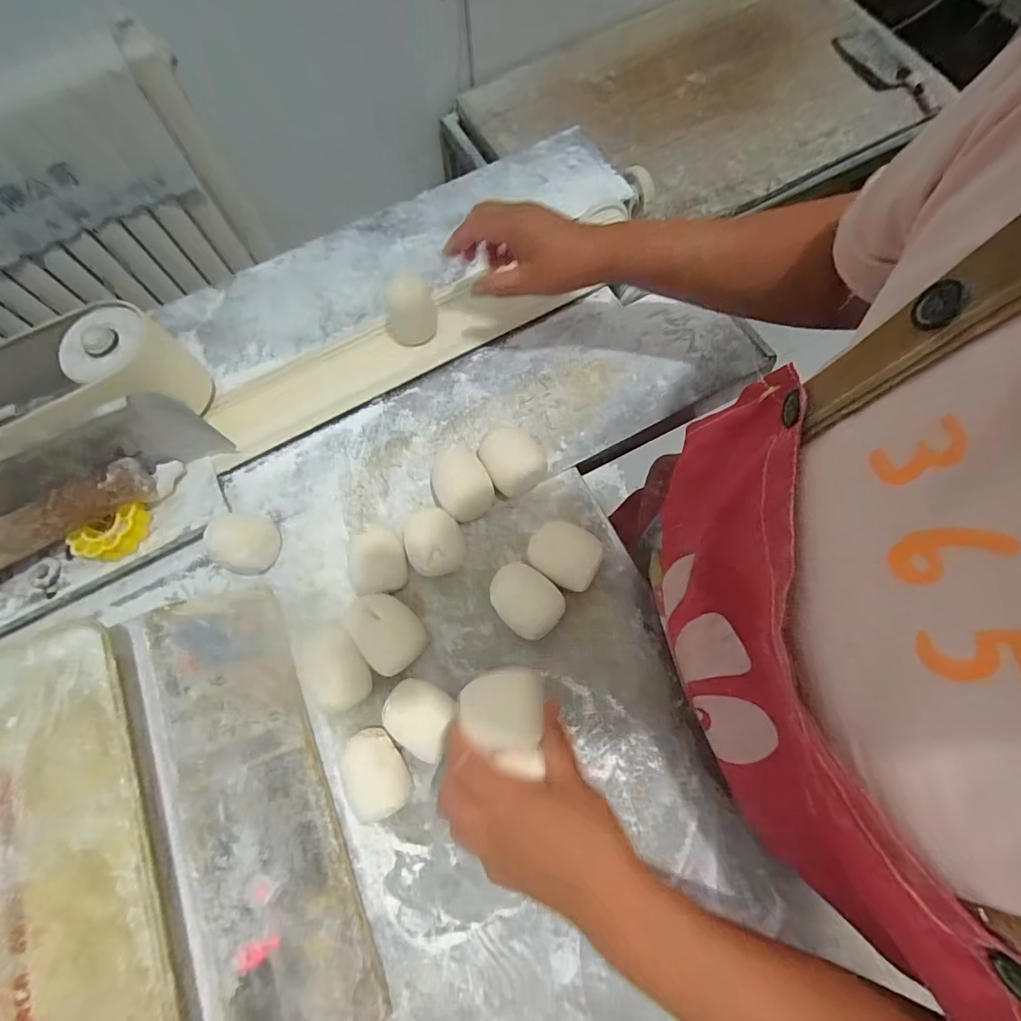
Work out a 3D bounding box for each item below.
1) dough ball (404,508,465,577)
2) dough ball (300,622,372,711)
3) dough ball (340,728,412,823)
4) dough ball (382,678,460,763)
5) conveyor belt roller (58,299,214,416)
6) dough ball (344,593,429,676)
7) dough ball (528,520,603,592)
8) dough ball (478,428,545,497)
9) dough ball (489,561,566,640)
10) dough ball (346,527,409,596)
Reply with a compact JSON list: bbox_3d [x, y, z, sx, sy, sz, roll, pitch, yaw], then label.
[{"bbox_3d":[-0.065,0.030,0.431,0.048,0.043,0.055,-11,72,-1],"label":"dough ball"},{"bbox_3d":[-0.138,0.127,0.397,0.039,0.044,0.063,-32,74,-7],"label":"dough ball"},{"bbox_3d":[-0.101,0.199,0.375,0.040,0.045,0.058,-29,74,-6],"label":"dough ball"},{"bbox_3d":[-0.072,0.161,0.389,0.049,0.041,0.045,17,74,8],"label":"dough ball"},{"bbox_3d":[-0.348,-0.132,0.467,0.076,0.100,0.080,36,77,12],"label":"conveyor belt roller"},{"bbox_3d":[-0.103,0.101,0.407,0.047,0.041,0.063,-43,76,-10],"label":"dough ball"},{"bbox_3d":[0.047,0.039,0.429,0.060,0.033,0.049,31,76,11],"label":"dough ball"},{"bbox_3d":[0.004,-0.043,0.452,0.056,0.040,0.061,-1,73,2],"label":"dough ball"},{"bbox_3d":[0.013,0.077,0.416,0.049,0.038,0.061,-43,76,-10],"label":"dough ball"},{"bbox_3d":[-0.114,0.047,0.427,0.046,0.042,0.058,-4,72,1],"label":"dough ball"}]

